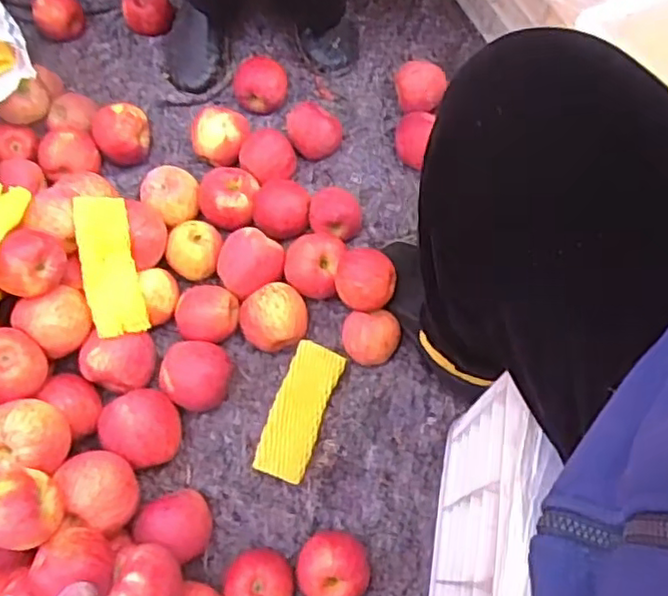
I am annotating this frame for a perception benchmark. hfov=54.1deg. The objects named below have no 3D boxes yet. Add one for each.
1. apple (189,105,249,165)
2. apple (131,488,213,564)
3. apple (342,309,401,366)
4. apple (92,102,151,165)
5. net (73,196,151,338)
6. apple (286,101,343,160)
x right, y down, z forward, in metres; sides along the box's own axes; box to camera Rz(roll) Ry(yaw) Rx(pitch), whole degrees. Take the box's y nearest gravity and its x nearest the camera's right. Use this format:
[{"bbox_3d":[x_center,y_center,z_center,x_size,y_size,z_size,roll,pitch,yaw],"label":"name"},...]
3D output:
[{"bbox_3d":[-0.151,-0.215,0.870,0.065,0.058,0.066,0,71,0],"label":"apple"},{"bbox_3d":[-0.174,0.242,0.703,0.078,0.068,0.073,6,72,2],"label":"apple"},{"bbox_3d":[0.045,0.048,0.775,0.069,0.053,0.060,-3,71,-1],"label":"apple"},{"bbox_3d":[-0.283,-0.221,0.873,0.071,0.060,0.069,-13,72,-4],"label":"apple"},{"bbox_3d":[-0.253,-0.037,0.735,0.056,0.023,0.155,-11,92,-4],"label":"net"},{"bbox_3d":[-0.026,-0.223,0.868,0.066,0.056,0.068,0,71,0],"label":"apple"}]

